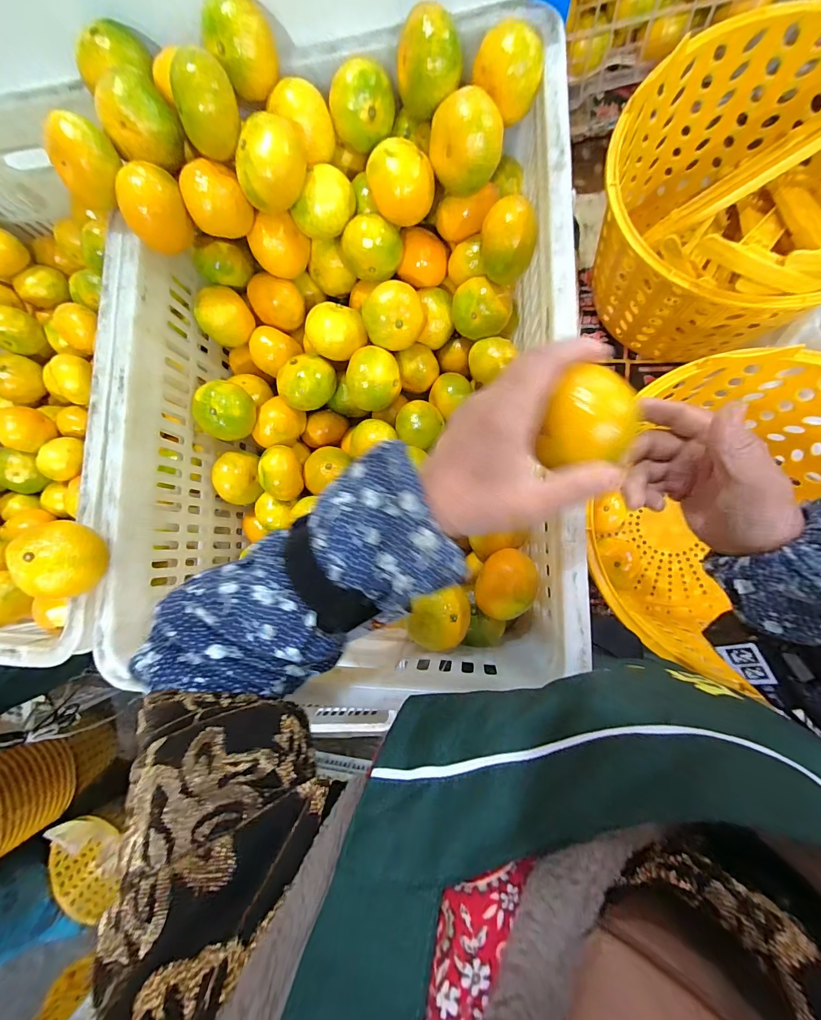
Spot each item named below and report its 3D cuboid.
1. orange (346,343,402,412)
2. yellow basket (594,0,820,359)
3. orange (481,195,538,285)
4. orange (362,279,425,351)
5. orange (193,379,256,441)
[{"bbox_3d":[-0.040,-0.146,0.418,0.057,0.045,0.061,-1,86,8],"label":"orange"},{"bbox_3d":[0.396,-0.366,0.450,0.322,0.214,0.309,-1,86,8],"label":"yellow basket"},{"bbox_3d":[0.095,-0.255,0.362,0.051,0.067,0.061,8,87,8],"label":"orange"},{"bbox_3d":[-0.016,-0.207,0.409,0.064,0.064,0.053,-15,84,6],"label":"orange"},{"bbox_3d":[-0.212,-0.114,0.433,0.051,0.062,0.062,30,90,9],"label":"orange"}]

